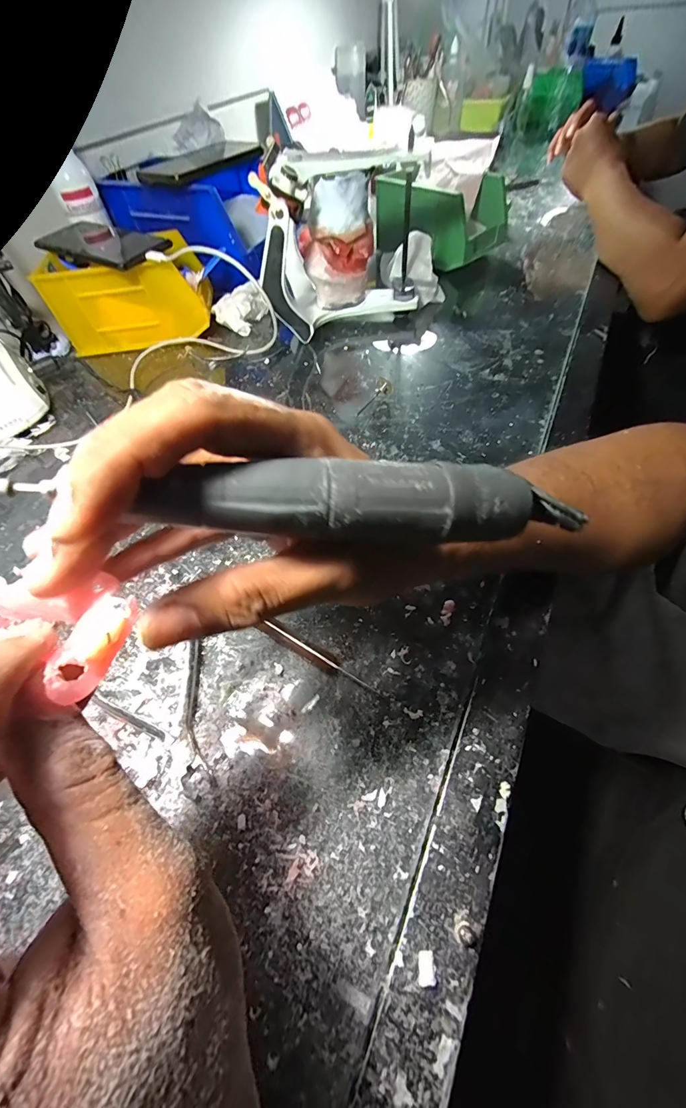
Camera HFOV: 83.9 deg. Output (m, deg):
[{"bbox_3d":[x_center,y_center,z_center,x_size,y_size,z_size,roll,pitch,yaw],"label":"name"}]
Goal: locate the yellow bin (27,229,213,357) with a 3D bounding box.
[{"bbox_3d":[-0.254,-0.309,0.464,0.174,0.088,0.097,-16,56,-7],"label":"yellow bin"}]

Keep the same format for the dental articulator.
[{"bbox_3d":[0.009,-0.330,0.420,0.174,0.151,0.133,0,55,4],"label":"dental articulator"}]

